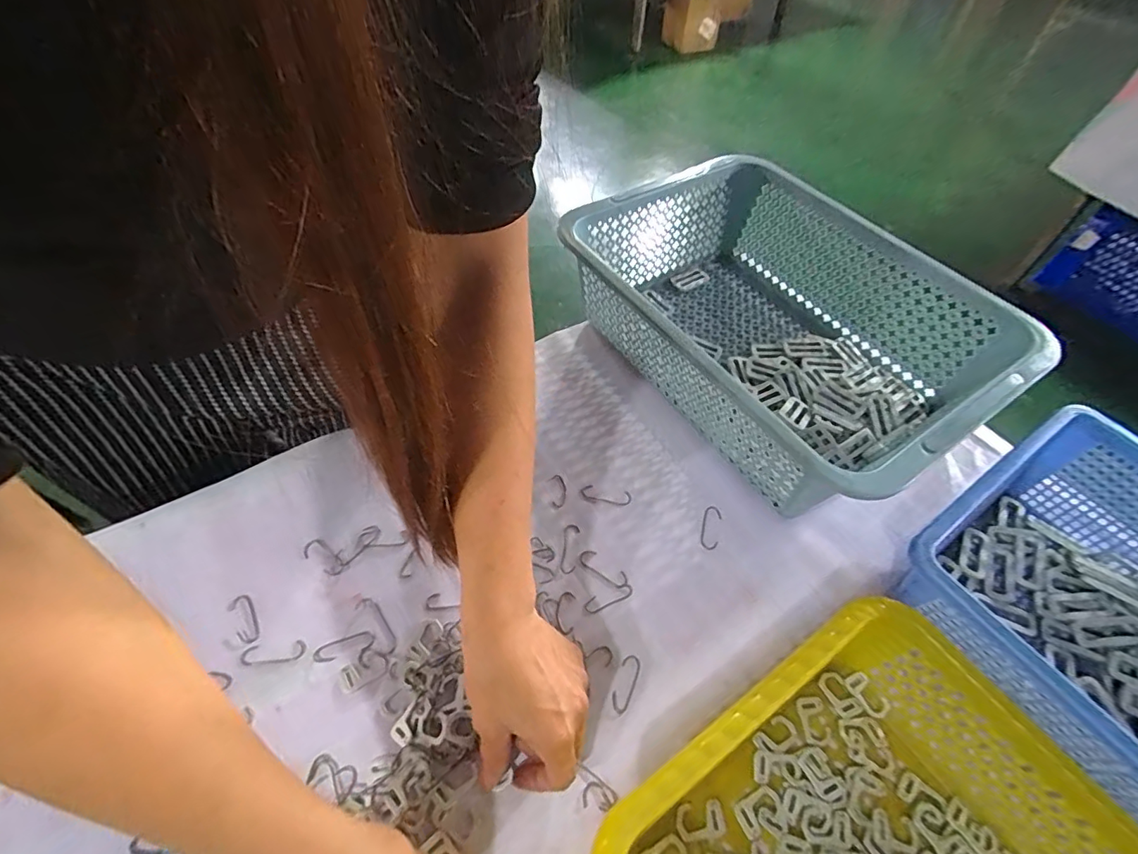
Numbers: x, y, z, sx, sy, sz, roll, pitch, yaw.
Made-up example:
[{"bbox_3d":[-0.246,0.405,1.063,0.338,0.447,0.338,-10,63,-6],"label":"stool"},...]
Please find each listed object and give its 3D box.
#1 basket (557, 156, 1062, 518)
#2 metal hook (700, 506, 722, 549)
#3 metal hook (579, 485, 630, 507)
[{"bbox_3d":[0.203,-0.104,0.522,0.292,0.122,0.387,-27,60,-21],"label":"basket"},{"bbox_3d":[0.126,0.089,0.451,0.015,0.004,0.042,16,55,9],"label":"metal hook"},{"bbox_3d":[0.034,0.062,0.463,0.046,0.004,0.015,10,54,4],"label":"metal hook"}]

